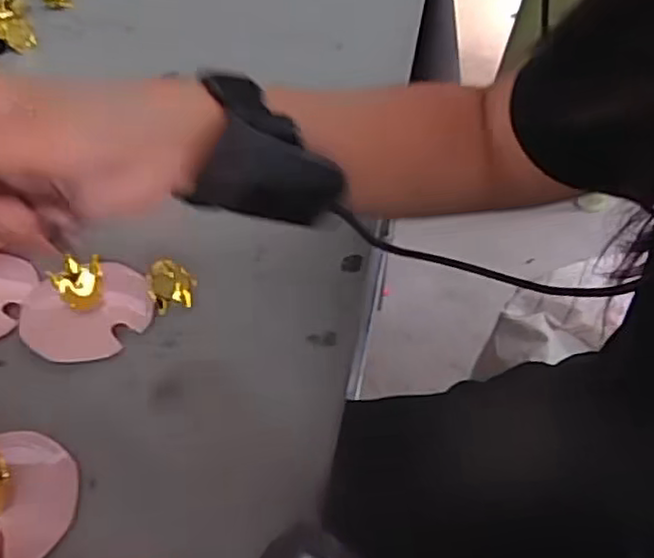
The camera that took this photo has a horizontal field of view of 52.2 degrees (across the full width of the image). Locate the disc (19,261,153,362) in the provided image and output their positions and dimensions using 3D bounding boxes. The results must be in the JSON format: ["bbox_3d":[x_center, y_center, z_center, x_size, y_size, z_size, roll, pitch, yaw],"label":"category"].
[{"bbox_3d":[-0.144,0.022,0.403,0.075,0.012,0.060,-15,59,-14],"label":"disc"}]

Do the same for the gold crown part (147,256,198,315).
[{"bbox_3d":[-0.096,0.003,0.413,0.027,0.024,0.022,-19,50,-18],"label":"gold crown part"}]

